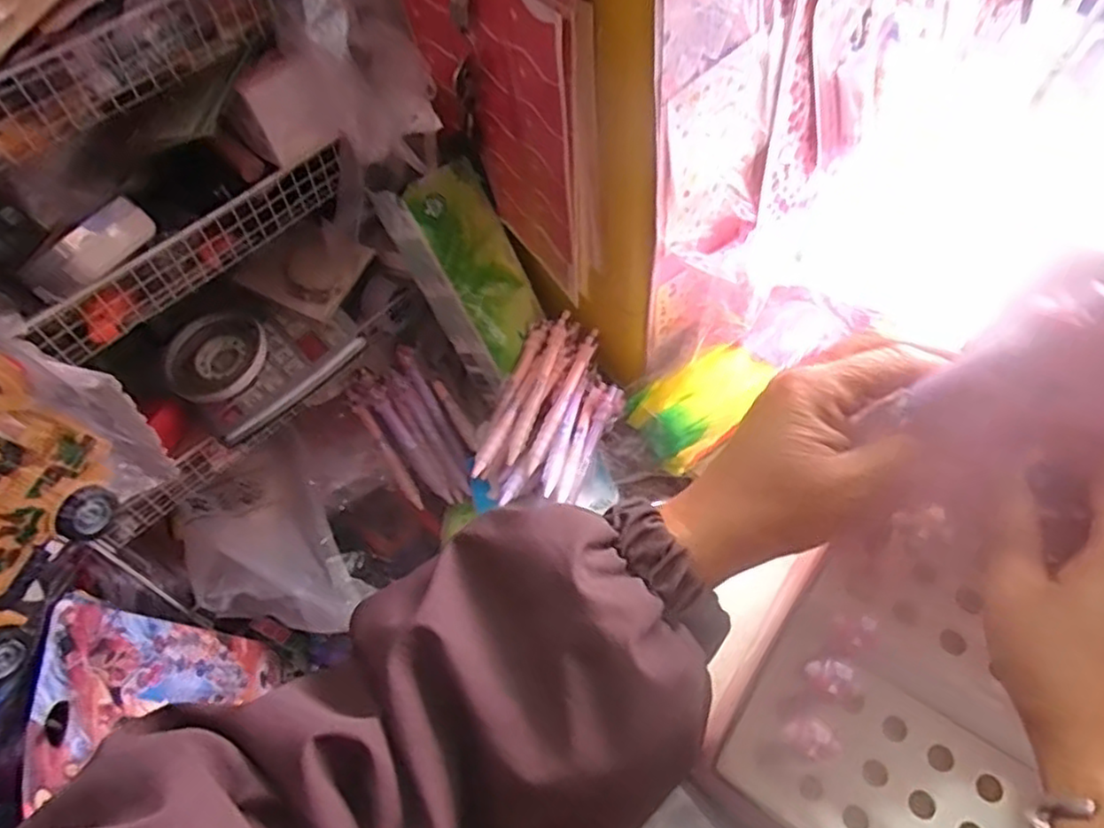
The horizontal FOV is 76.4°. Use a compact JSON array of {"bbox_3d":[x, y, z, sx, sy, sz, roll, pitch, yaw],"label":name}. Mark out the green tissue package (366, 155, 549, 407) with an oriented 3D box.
[{"bbox_3d":[-0.065,-0.110,0.597,0.084,0.193,0.045,-31,31,-13],"label":"green tissue package"}]

